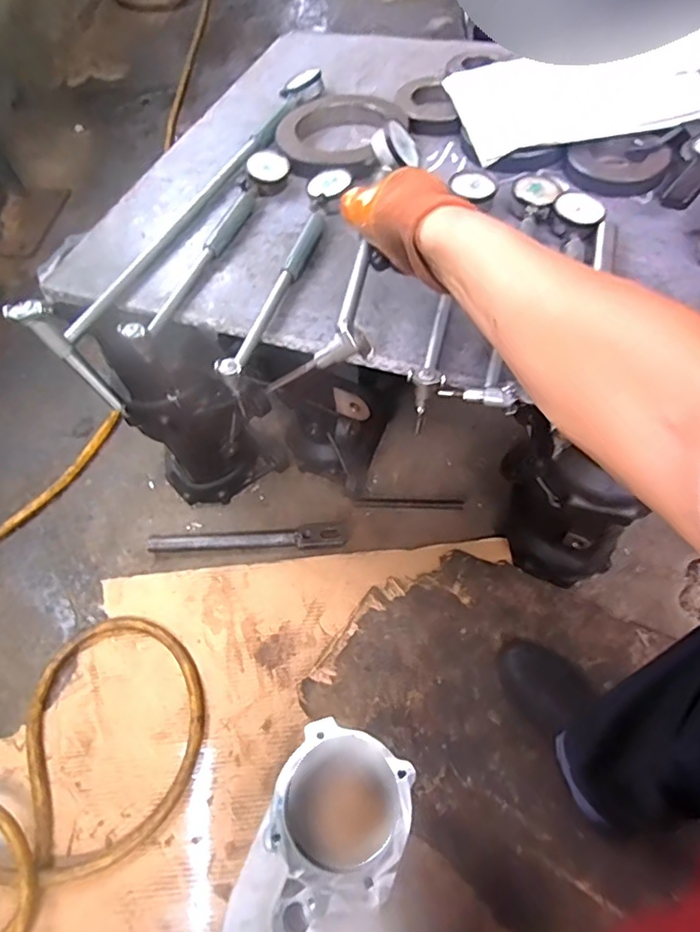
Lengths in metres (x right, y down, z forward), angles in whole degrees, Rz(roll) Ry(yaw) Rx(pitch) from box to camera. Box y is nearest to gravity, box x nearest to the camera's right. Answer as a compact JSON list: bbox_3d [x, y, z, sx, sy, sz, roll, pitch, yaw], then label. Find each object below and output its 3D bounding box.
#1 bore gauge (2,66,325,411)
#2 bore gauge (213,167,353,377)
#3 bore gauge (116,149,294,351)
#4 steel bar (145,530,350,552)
[{"bbox_3d":[-0.178,-0.342,0.735,0.078,0.120,0.600,20,61,17],"label":"bore gauge"},{"bbox_3d":[-0.063,-0.217,0.622,0.049,0.029,0.333,10,59,11],"label":"bore gauge"},{"bbox_3d":[-0.156,-0.259,0.664,0.046,0.035,0.338,16,60,15],"label":"bore gauge"},{"bbox_3d":[-0.182,0.127,0.972,0.339,0.026,0.034,-1,57,4],"label":"steel bar"}]

